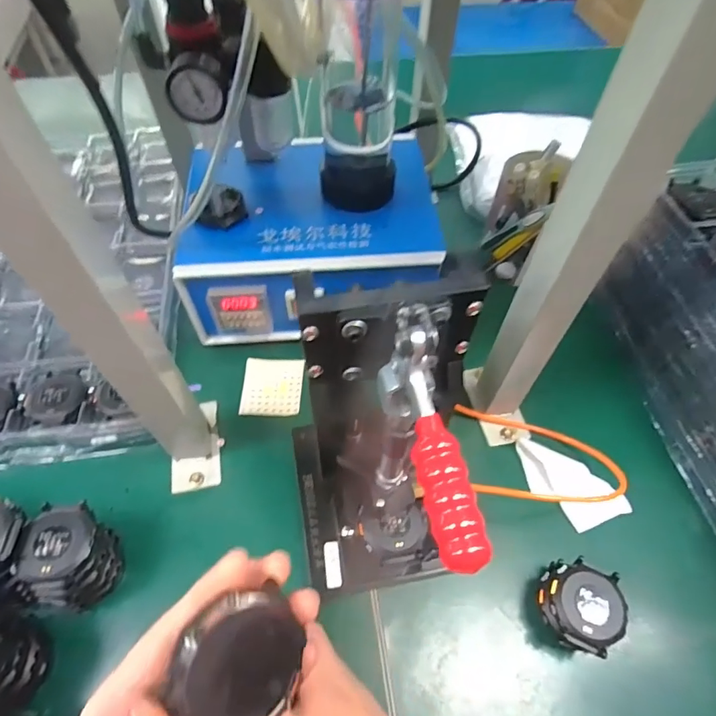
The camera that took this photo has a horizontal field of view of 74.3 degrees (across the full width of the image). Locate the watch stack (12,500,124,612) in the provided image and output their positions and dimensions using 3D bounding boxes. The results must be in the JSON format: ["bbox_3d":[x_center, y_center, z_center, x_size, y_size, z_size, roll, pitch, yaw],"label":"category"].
[{"bbox_3d":[-0.197,0.141,0.332,0.046,0.068,0.060,6,57,3],"label":"watch stack"}]

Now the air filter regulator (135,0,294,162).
[{"bbox_3d":[-0.106,-0.209,0.372,0.098,0.131,0.066,-31,62,-20],"label":"air filter regulator"}]

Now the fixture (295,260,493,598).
[{"bbox_3d":[0.010,0.056,0.286,0.112,0.205,0.155,1,57,-1],"label":"fixture"}]

